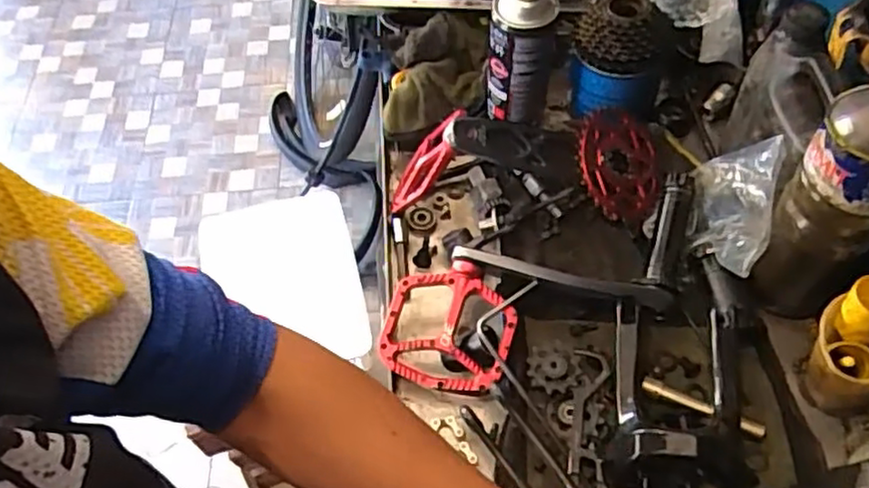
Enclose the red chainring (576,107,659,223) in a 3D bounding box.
[{"bbox_3d":[0.187,-0.085,0.691,0.103,0.015,0.125,29,61,-18],"label":"red chainring"}]

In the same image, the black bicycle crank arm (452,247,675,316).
[{"bbox_3d":[0.116,0.030,0.602,0.199,0.033,0.024,7,59,8],"label":"black bicycle crank arm"}]

